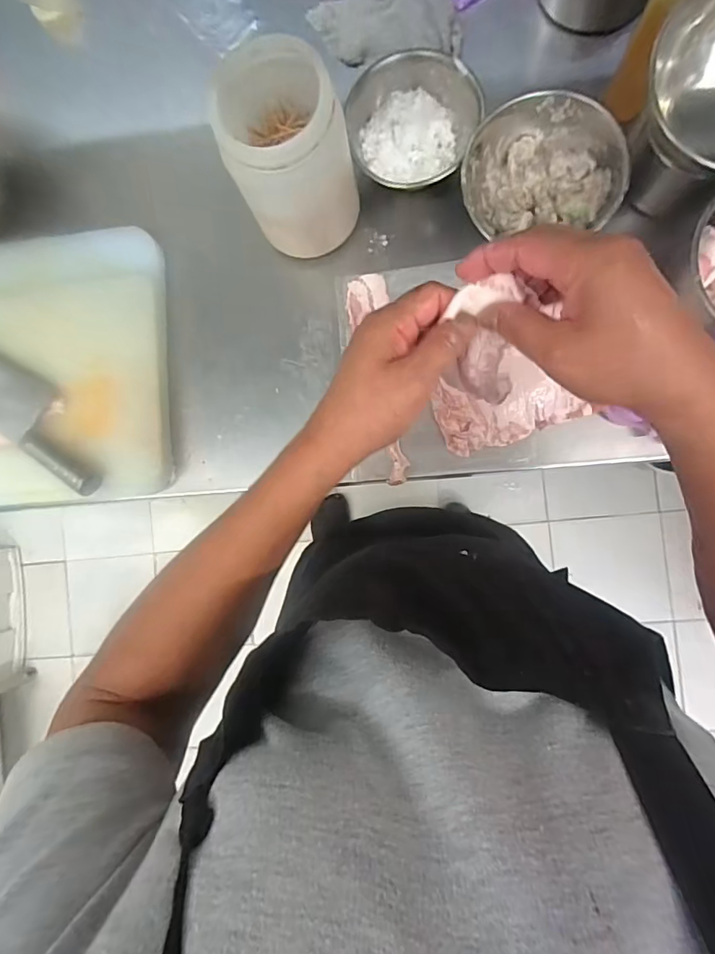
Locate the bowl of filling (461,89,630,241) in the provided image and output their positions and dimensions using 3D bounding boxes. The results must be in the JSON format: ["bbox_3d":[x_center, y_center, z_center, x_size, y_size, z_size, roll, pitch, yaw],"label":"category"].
[{"bbox_3d":[0.202,-0.342,0.530,0.163,0.056,0.133,7,89,7],"label":"bowl of filling"}]

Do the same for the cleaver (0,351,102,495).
[{"bbox_3d":[-0.437,-0.098,0.593,0.310,0.043,0.088,30,92,7],"label":"cleaver"}]

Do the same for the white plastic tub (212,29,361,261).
[{"bbox_3d":[-0.073,-0.342,0.510,0.115,0.161,0.134,-23,86,6],"label":"white plastic tub"}]

